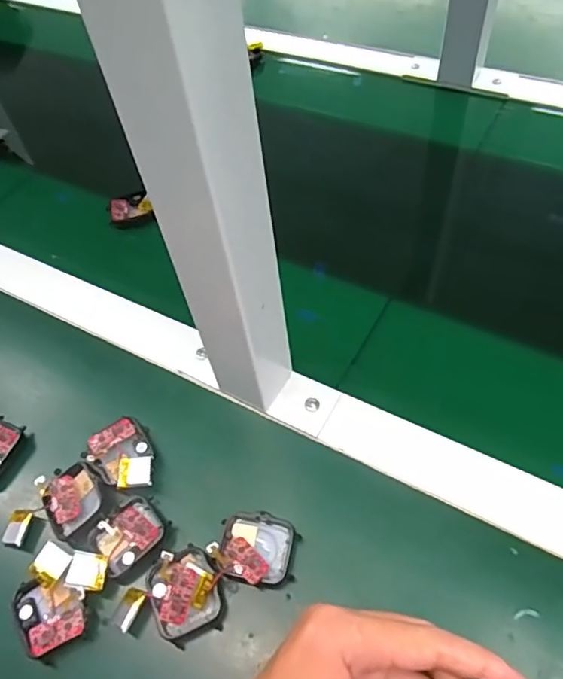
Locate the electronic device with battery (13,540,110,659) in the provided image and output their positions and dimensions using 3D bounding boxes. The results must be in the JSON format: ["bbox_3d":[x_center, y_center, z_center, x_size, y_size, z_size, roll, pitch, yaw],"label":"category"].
[{"bbox_3d":[-0.130,0.148,0.308,0.046,0.012,0.054,11,57,13],"label":"electronic device with battery"}]

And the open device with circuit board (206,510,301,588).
[{"bbox_3d":[-0.016,0.123,0.319,0.047,0.013,0.039,13,57,14],"label":"open device with circuit board"}]

